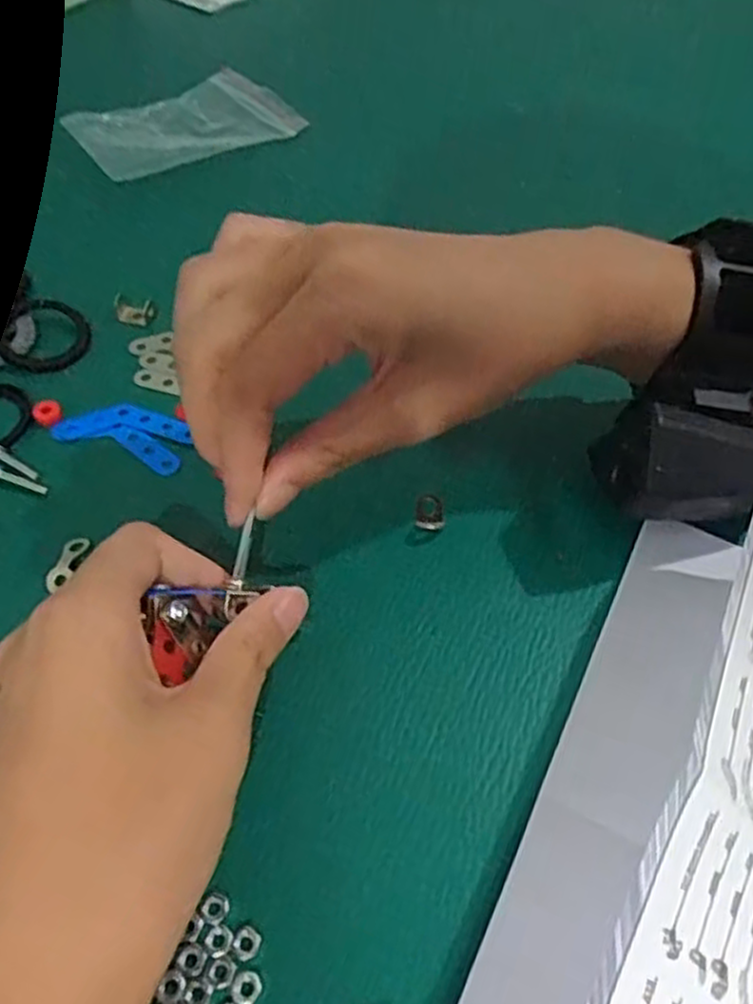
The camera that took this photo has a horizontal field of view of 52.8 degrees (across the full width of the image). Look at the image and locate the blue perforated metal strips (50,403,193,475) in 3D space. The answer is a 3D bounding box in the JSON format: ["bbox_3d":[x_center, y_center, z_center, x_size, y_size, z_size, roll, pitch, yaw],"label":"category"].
[{"bbox_3d":[-0.097,-0.028,0.295,0.051,0.004,0.025,16,53,9],"label":"blue perforated metal strips"}]

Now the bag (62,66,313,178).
[{"bbox_3d":[-0.110,-0.216,0.431,0.117,0.013,0.076,-26,58,-23],"label":"bag"}]

